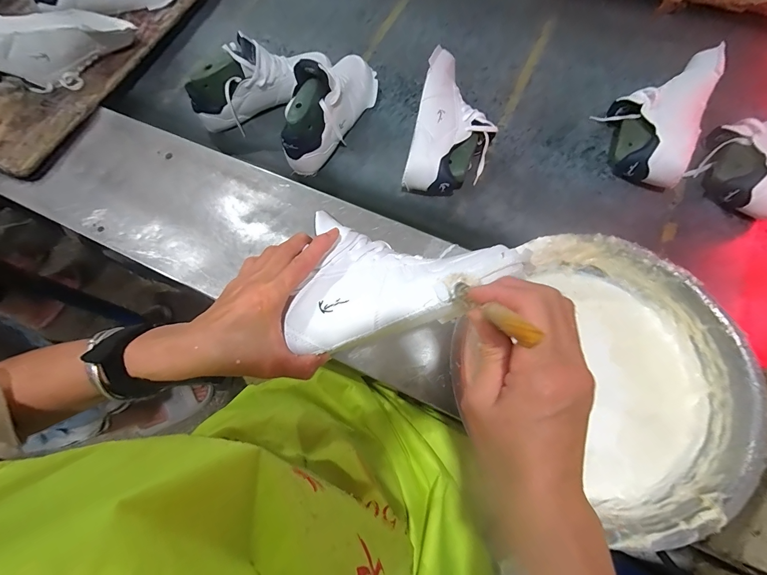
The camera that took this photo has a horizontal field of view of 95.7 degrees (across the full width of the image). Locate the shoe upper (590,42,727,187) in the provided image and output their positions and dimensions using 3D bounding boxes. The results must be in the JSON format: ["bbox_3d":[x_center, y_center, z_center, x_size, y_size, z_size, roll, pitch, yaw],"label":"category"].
[{"bbox_3d":[0.474,-0.304,0.613,0.135,0.096,0.270,25,73,8],"label":"shoe upper"}]

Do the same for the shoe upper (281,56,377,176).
[{"bbox_3d":[-0.096,-0.341,0.636,0.094,0.122,0.288,24,73,8],"label":"shoe upper"}]

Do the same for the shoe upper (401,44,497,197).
[{"bbox_3d":[0.125,-0.279,0.609,0.131,0.087,0.246,12,71,4],"label":"shoe upper"}]

